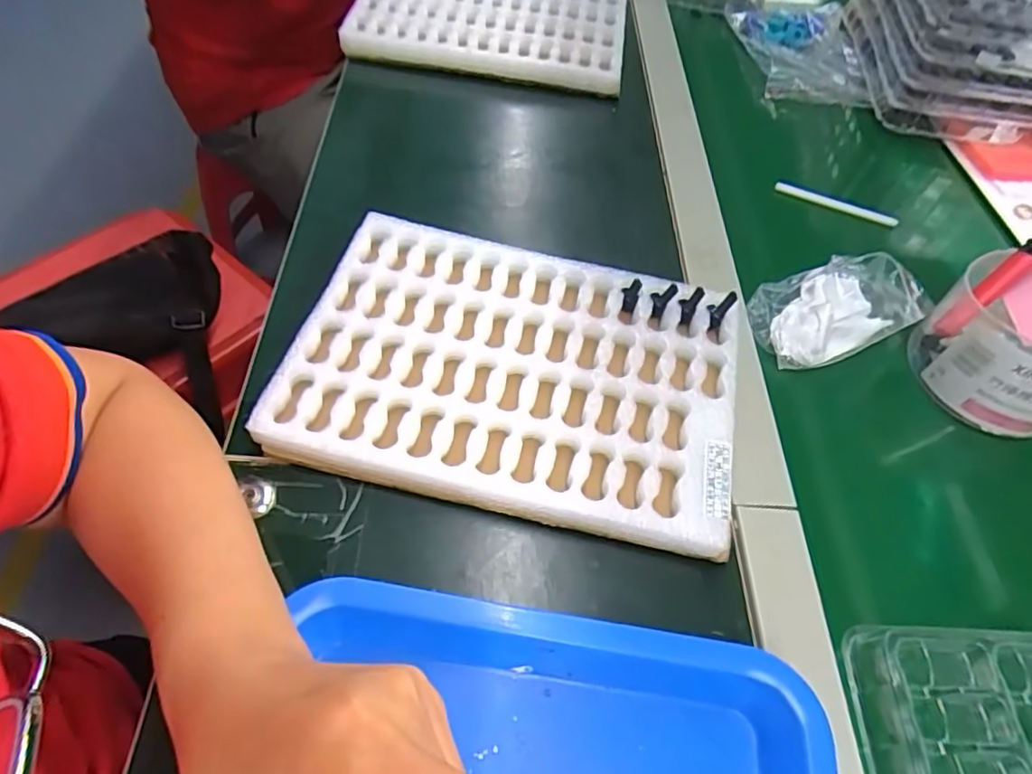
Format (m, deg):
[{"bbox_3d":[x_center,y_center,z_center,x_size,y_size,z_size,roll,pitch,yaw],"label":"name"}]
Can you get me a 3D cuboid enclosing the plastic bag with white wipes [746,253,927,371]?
[{"bbox_3d":[0.236,-0.061,0.466,0.124,0.034,0.073,-20,60,-17],"label":"plastic bag with white wipes"}]

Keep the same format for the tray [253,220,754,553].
[{"bbox_3d":[0.002,-0.010,0.399,0.266,0.030,0.183,13,56,5],"label":"tray"}]

